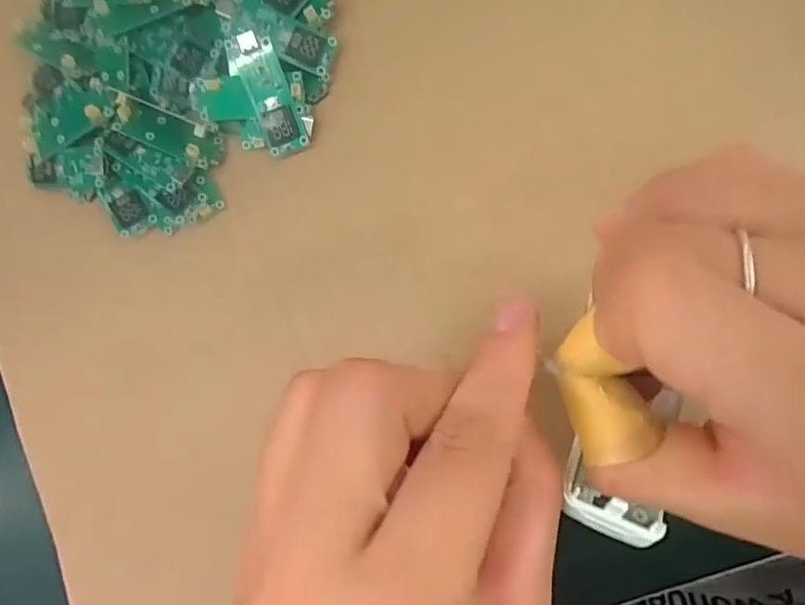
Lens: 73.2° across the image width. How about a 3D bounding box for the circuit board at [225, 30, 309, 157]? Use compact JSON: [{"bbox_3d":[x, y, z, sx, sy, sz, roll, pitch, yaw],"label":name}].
[{"bbox_3d":[-0.061,-0.094,0.242,0.020,0.004,0.053,-21,104,7],"label":"circuit board"}]

